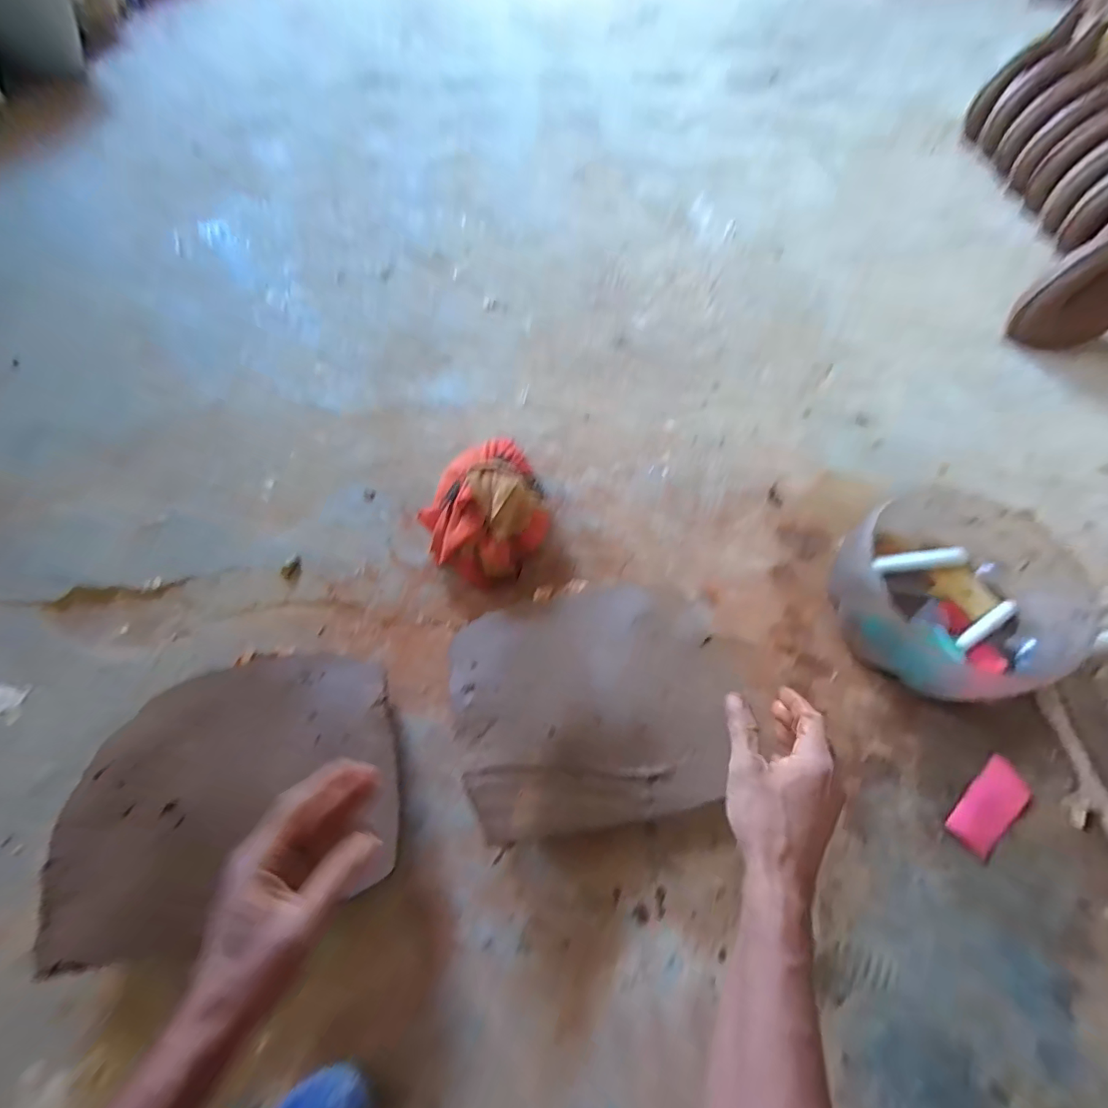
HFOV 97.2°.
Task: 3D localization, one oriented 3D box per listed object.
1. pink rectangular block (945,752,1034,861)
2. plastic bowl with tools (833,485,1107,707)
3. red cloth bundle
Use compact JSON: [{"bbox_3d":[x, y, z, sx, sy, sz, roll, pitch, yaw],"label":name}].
[{"bbox_3d":[0.483,0.280,0.539,0.108,0.009,0.046,-39,70,-18],"label":"pink rectangular block"},{"bbox_3d":[0.481,0.055,0.601,0.245,0.123,0.236,0,63,0],"label":"plastic bowl with tools"},{"bbox_3d":[-0.098,-0.067,0.658,0.168,0.129,0.199,-17,65,-8],"label":"red cloth bundle"}]

